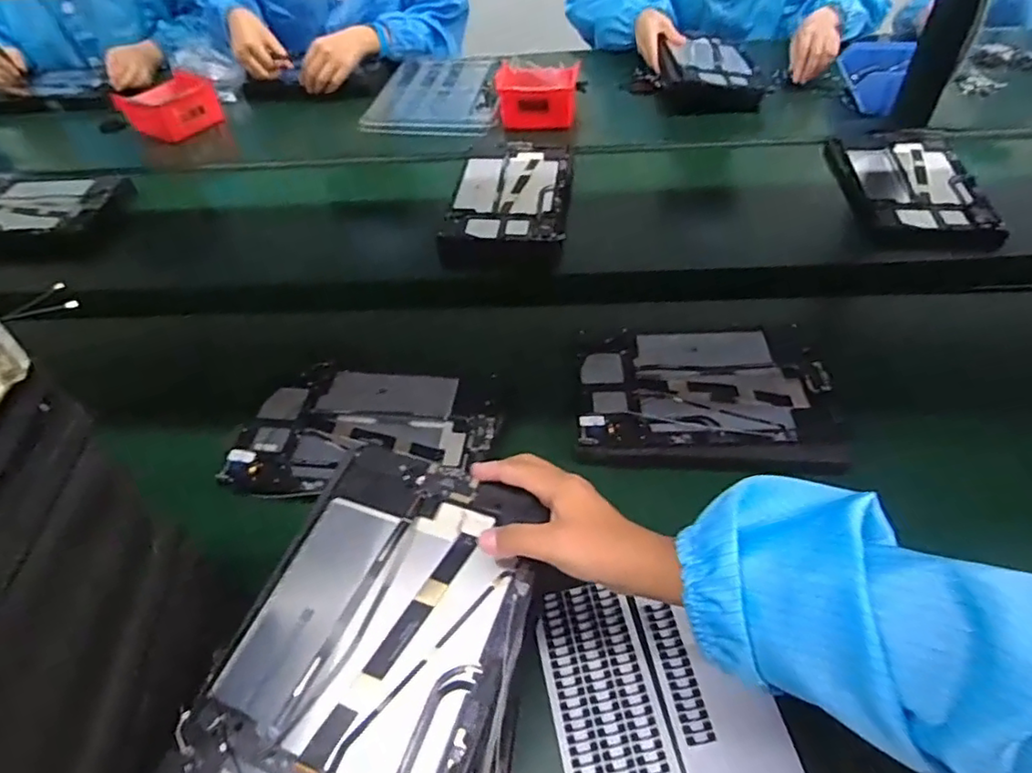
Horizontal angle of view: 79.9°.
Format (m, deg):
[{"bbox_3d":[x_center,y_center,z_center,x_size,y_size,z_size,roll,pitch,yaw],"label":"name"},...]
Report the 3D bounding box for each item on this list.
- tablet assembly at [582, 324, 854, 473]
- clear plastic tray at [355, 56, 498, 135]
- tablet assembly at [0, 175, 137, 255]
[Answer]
[{"bbox_3d":[0.187,0.004,0.606,0.242,0.023,0.169,2,49,7],"label":"tablet assembly"},{"bbox_3d":[-0.134,-0.534,1.114,0.231,0.022,0.293,3,49,8],"label":"clear plastic tray"},{"bbox_3d":[-0.721,-0.260,0.918,0.246,0.052,0.157,1,49,7],"label":"tablet assembly"}]

